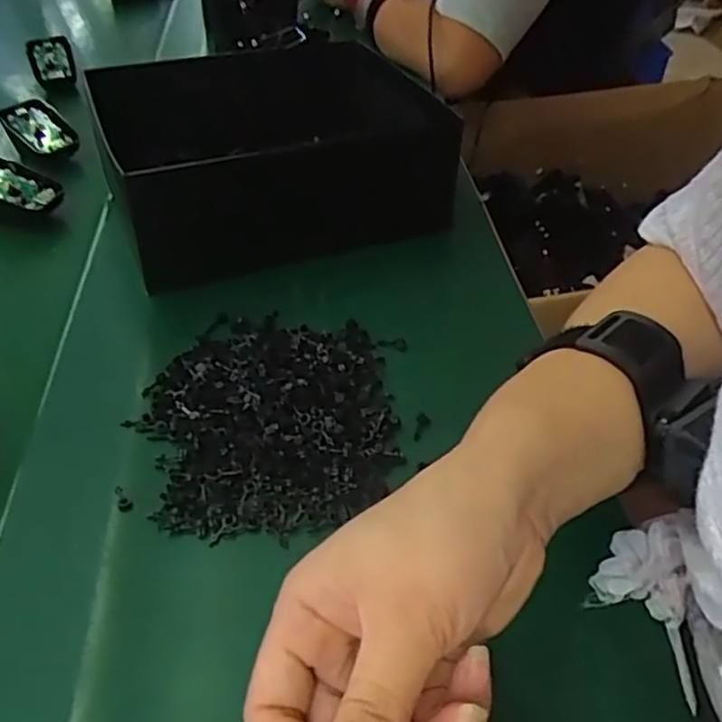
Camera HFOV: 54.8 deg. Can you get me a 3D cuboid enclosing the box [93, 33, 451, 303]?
[{"bbox_3d":[-0.069,-0.159,0.532,0.227,0.095,0.190,-16,43,-17],"label":"box"}]

